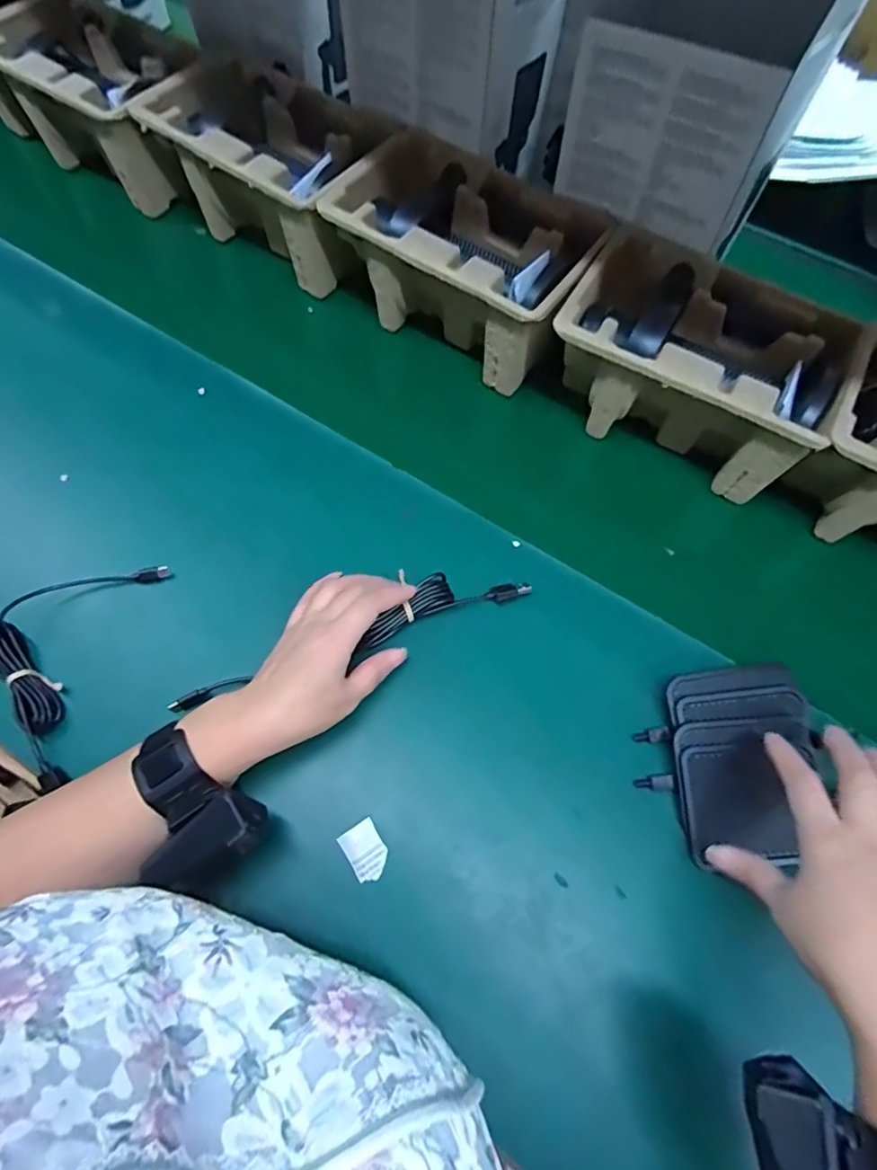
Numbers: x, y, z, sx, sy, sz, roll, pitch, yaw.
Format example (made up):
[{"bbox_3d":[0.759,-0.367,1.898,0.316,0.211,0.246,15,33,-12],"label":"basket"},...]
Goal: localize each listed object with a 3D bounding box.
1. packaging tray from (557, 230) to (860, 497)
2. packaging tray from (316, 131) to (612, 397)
[{"bbox_3d":[0.211,-0.182,0.491,0.216,0.107,0.137,25,64,9],"label":"packaging tray"},{"bbox_3d":[0.019,-0.295,0.537,0.231,0.109,0.137,31,65,12],"label":"packaging tray"}]

